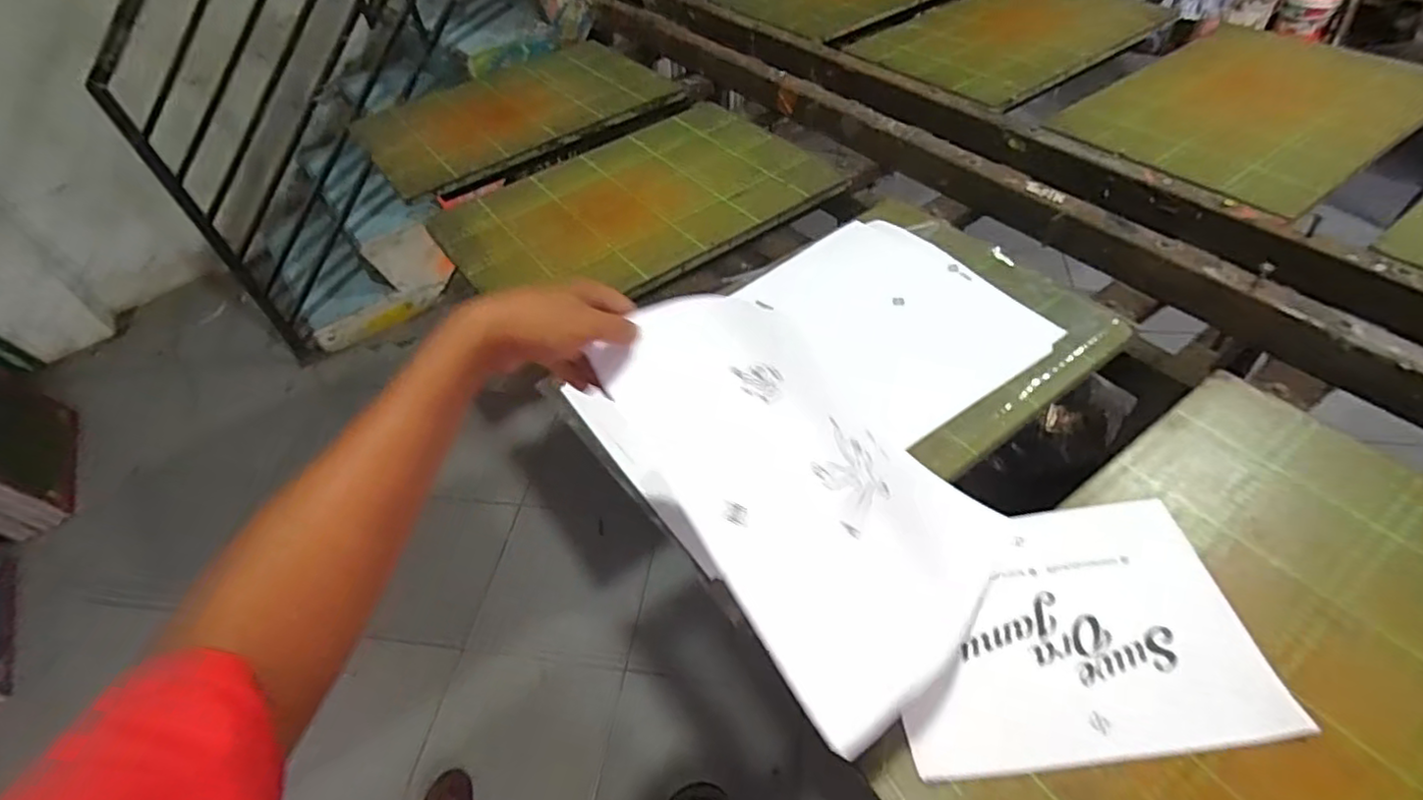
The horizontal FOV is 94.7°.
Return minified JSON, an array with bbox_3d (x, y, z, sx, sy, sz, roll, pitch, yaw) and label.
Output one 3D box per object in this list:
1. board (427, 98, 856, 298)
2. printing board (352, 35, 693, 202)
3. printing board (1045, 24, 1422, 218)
[{"bbox_3d":[-0.123,-0.331,1.075,0.581,0.016,0.417,-33,53,-21],"label":"board"},{"bbox_3d":[-0.386,-0.587,1.325,0.576,0.044,0.393,-35,54,-22],"label":"printing board"},{"bbox_3d":[0.899,-0.493,1.077,0.599,0.021,0.381,-30,52,-19],"label":"printing board"}]

